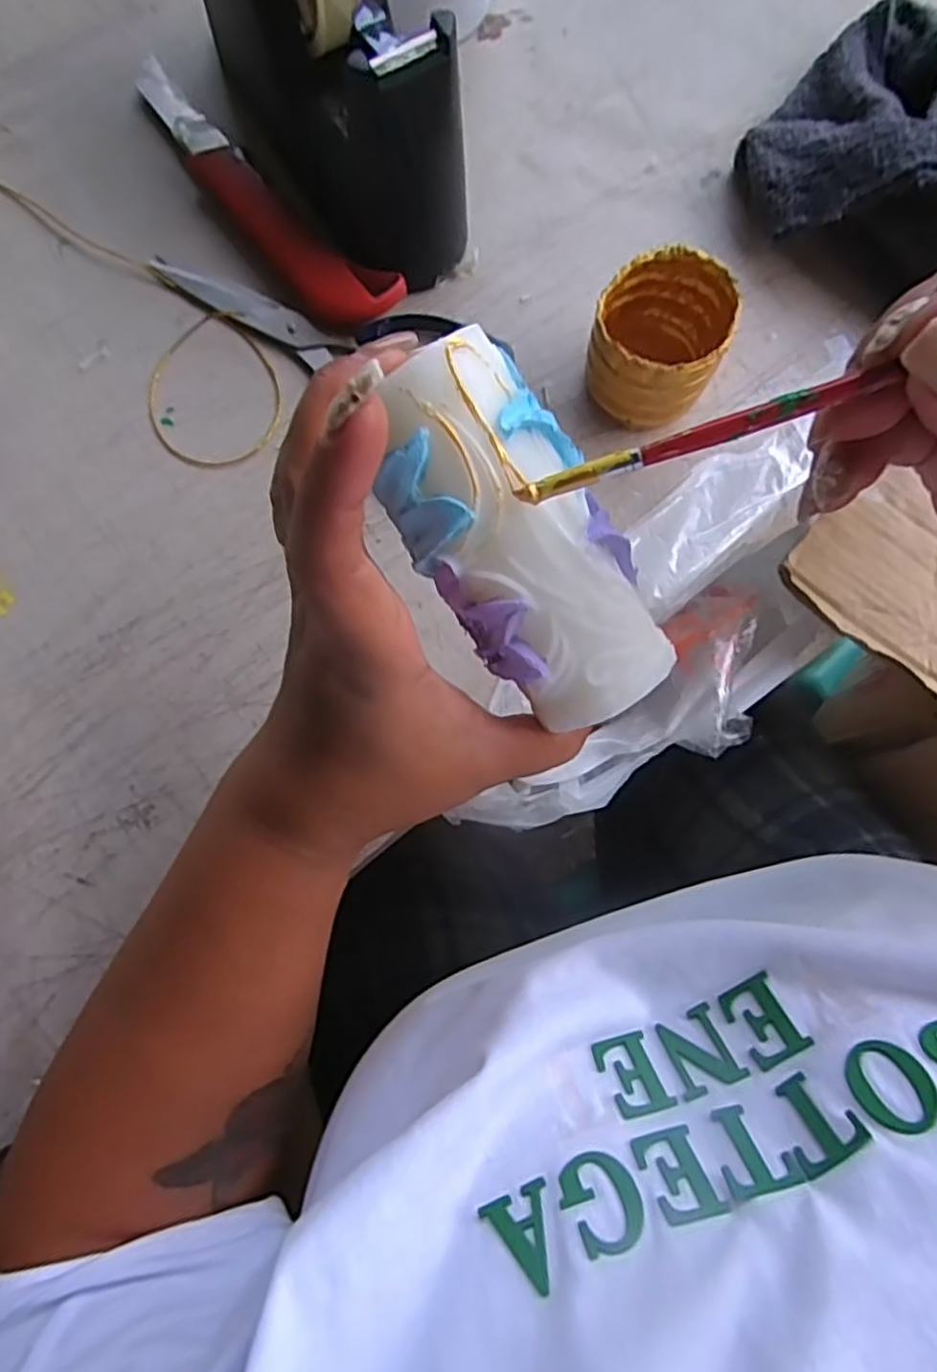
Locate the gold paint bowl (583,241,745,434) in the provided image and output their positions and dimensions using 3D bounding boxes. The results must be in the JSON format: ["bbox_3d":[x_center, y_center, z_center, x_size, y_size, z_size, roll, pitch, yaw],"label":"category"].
[{"bbox_3d":[0.082,-0.151,0.323,0.054,0.054,0.055,0,80,-1],"label":"gold paint bowl"}]

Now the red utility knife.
[{"bbox_3d":[-0.106,-0.245,0.355,0.039,0.017,0.188,-39,82,-7],"label":"red utility knife"}]

